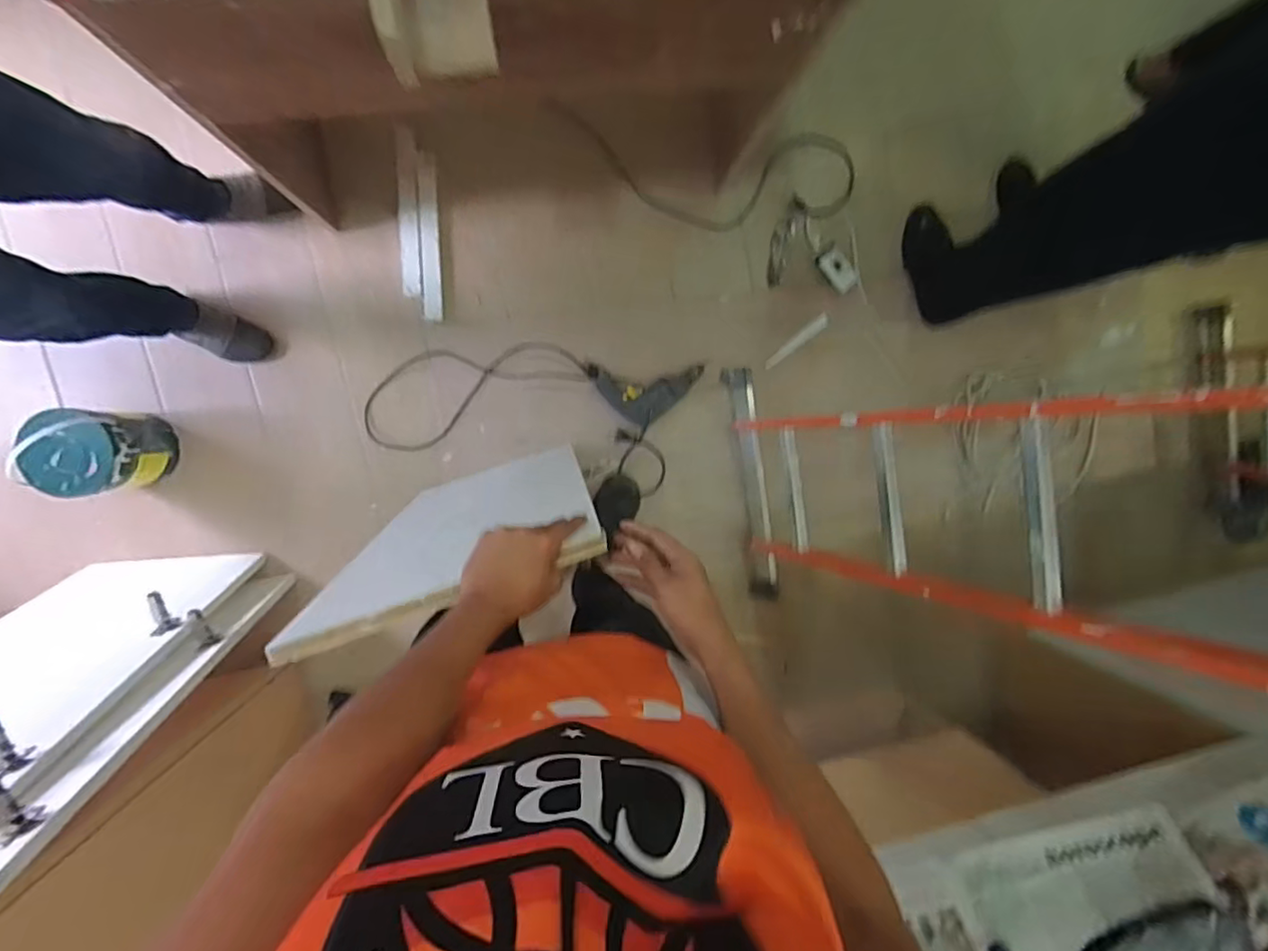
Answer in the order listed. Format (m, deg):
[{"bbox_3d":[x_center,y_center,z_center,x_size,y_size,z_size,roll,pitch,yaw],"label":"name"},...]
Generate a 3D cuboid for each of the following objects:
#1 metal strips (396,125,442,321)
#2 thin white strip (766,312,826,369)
[{"bbox_3d":[-0.506,-0.587,1.394,0.089,0.023,0.414,-2,95,-7],"label":"metal strips"},{"bbox_3d":[0.411,-0.339,1.501,0.192,0.009,0.032,-37,73,6],"label":"thin white strip"}]

